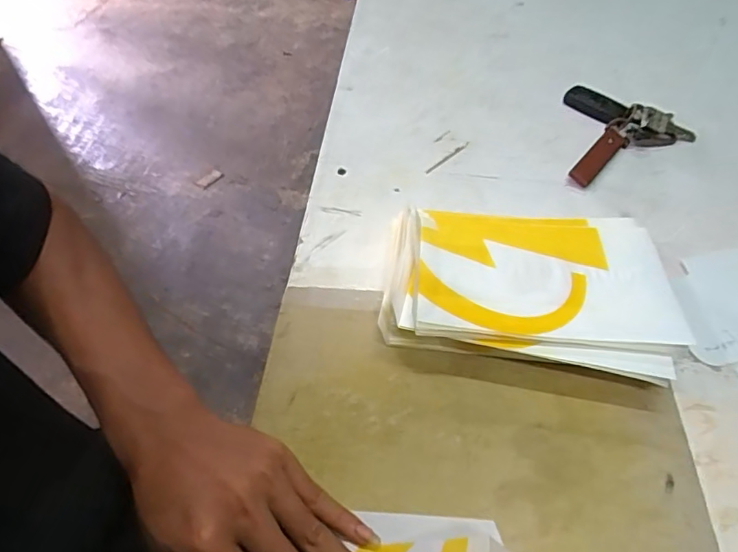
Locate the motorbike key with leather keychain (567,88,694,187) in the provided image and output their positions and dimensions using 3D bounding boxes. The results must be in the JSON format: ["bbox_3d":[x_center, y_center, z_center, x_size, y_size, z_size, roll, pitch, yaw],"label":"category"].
[{"bbox_3d":[0.254,-0.139,0.490,0.112,0.024,0.136,7,53,9],"label":"motorbike key with leather keychain"}]

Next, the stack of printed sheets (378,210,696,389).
[{"bbox_3d":[0.113,0.007,0.374,0.197,0.048,0.135,8,54,9],"label":"stack of printed sheets"}]

